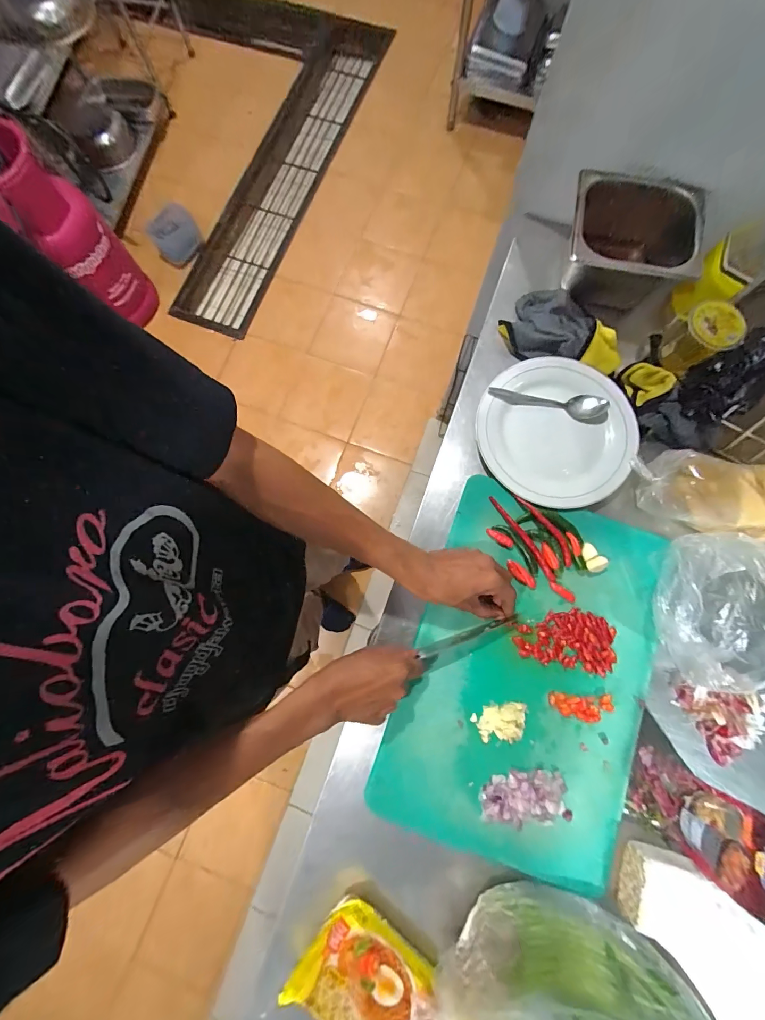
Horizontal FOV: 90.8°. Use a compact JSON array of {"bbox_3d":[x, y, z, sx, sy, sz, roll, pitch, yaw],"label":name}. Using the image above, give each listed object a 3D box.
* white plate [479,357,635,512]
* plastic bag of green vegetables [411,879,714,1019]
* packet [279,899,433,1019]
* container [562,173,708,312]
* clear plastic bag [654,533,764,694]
[{"bbox_3d":[0.250,-0.112,0.548,0.206,0.035,0.214,0,80,0],"label":"white plate"},{"bbox_3d":[0.198,0.526,0.370,0.224,0.094,0.263,-39,82,-7],"label":"plastic bag of green vegetables"},{"bbox_3d":[0.014,0.543,0.392,0.226,0.038,0.111,41,82,7],"label":"packet"},{"bbox_3d":[0.351,-0.381,0.552,0.180,0.096,0.148,9,80,2],"label":"container"},{"bbox_3d":[0.417,0.124,0.466,0.164,0.096,0.172,8,80,2],"label":"clear plastic bag"}]

